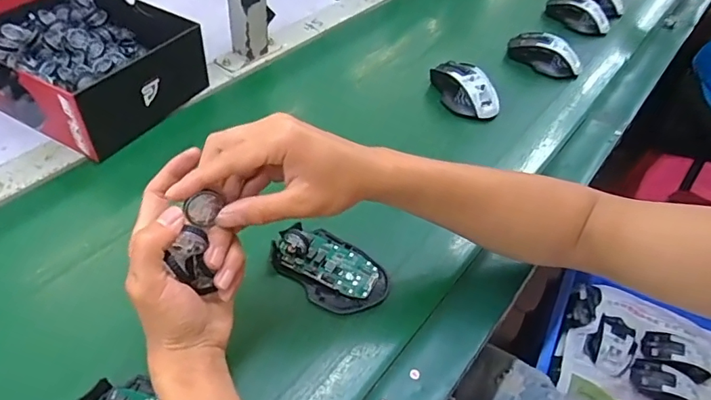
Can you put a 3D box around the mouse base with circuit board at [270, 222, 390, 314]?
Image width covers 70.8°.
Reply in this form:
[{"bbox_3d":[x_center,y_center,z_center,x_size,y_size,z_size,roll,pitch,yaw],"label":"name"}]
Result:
[{"bbox_3d":[-0.024,0.061,0.478,0.113,0.022,0.071,23,49,14],"label":"mouse base with circuit board"}]

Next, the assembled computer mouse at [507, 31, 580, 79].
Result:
[{"bbox_3d":[0.299,-0.231,0.782,0.117,0.035,0.061,22,49,12],"label":"assembled computer mouse"}]

